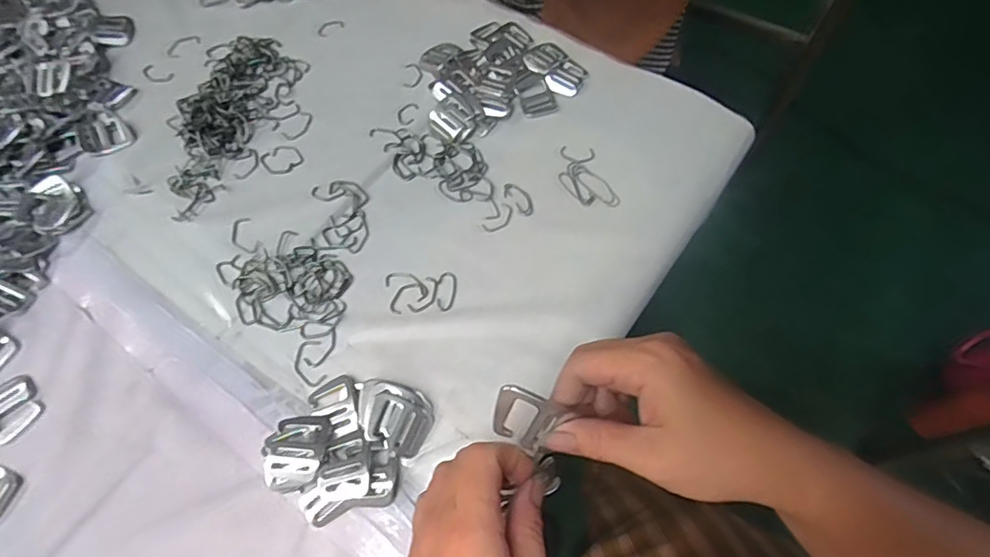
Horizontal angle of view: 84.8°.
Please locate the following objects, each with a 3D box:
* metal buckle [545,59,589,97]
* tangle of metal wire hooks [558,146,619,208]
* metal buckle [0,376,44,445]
[{"bbox_3d":[0.075,-0.203,0.551,0.035,0.008,0.044,42,70,17],"label":"metal buckle"},{"bbox_3d":[0.081,-0.092,0.496,0.038,0.008,0.073,-19,66,-10],"label":"tangle of metal wire hooks"},{"bbox_3d":[-0.361,0.097,0.404,0.042,0.004,0.038,40,70,16],"label":"metal buckle"}]

